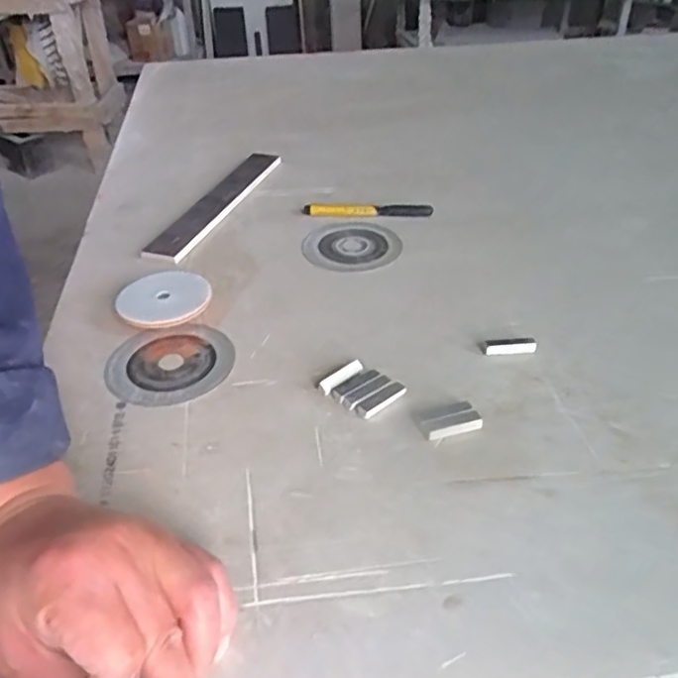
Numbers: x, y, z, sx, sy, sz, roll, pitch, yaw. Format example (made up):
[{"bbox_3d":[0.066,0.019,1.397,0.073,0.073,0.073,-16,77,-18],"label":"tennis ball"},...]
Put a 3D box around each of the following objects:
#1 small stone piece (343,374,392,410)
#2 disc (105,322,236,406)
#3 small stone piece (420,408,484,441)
[{"bbox_3d":[0.020,0.038,0.444,0.037,0.008,0.012,-25,43,-28],"label":"small stone piece"},{"bbox_3d":[-0.131,0.019,0.487,0.095,0.006,0.095,-1,37,0],"label":"disc"},{"bbox_3d":[0.075,0.057,0.415,0.039,0.009,0.014,-10,38,-11],"label":"small stone piece"}]

